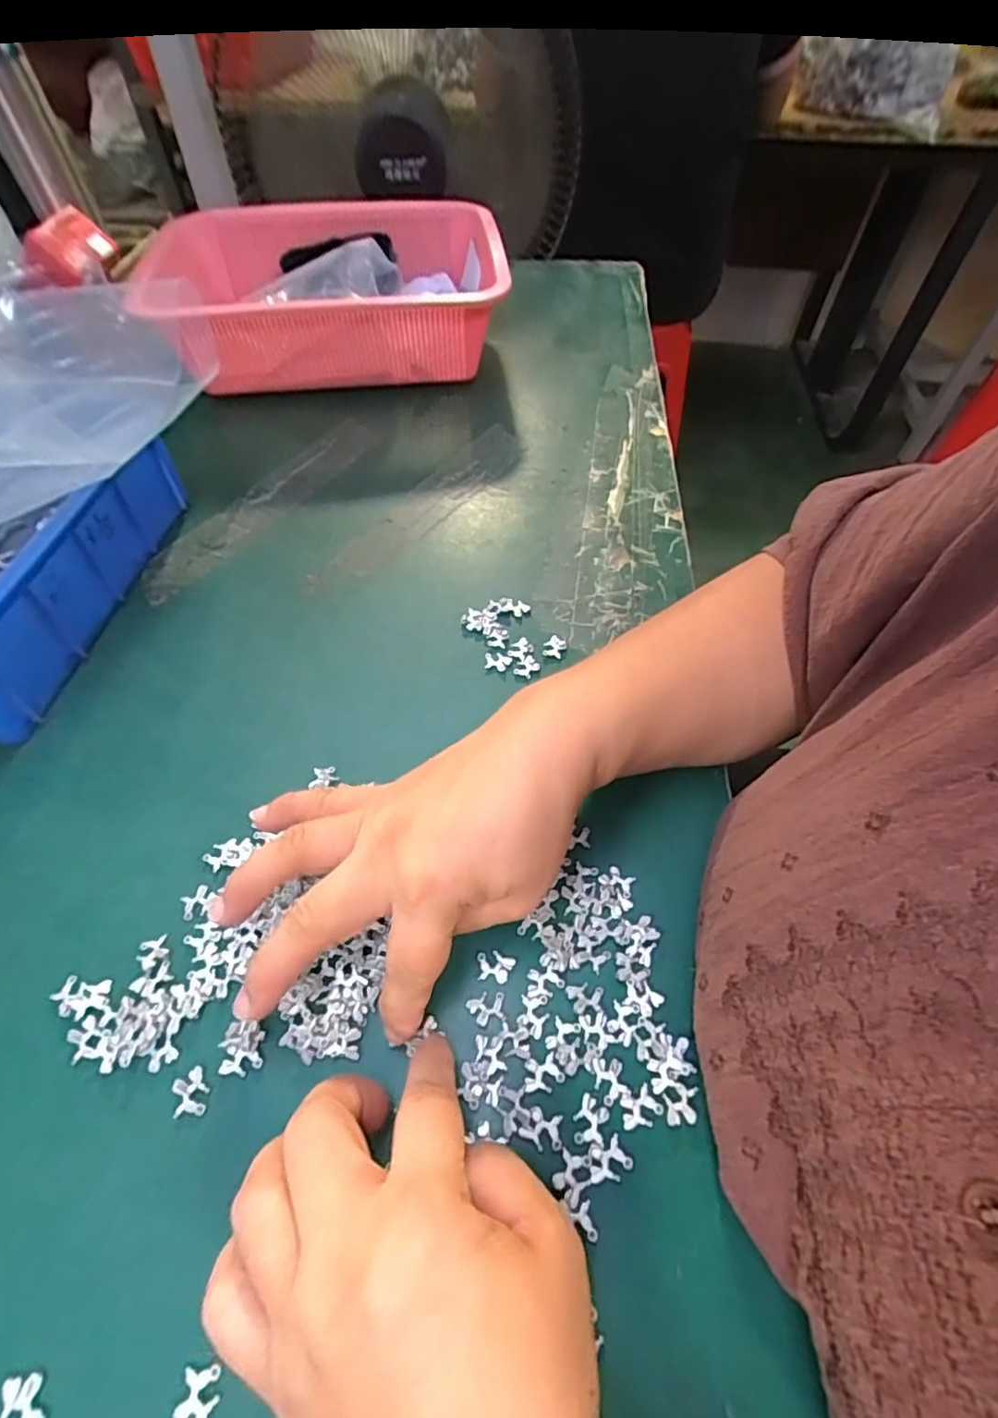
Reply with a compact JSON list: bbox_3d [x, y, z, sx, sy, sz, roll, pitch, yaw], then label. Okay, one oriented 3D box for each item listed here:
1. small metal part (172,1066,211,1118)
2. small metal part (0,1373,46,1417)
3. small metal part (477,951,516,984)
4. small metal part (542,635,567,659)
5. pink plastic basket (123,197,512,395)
[{"bbox_3d":[-0.120,0.149,0.233,0.013,0.004,0.016,-17,57,-12],"label":"small metal part"},{"bbox_3d":[-0.149,0.217,0.186,0.011,0.005,0.016,-28,60,-18],"label":"small metal part"},{"bbox_3d":[-0.002,0.110,0.257,0.016,0.004,0.012,8,56,6],"label":"small metal part"},{"bbox_3d":[0.034,-0.038,0.362,0.012,0.004,0.015,16,57,11],"label":"small metal part"},{"bbox_3d":[-0.144,-0.368,0.532,0.277,0.095,0.224,-5,55,-3],"label":"pink plastic basket"}]

